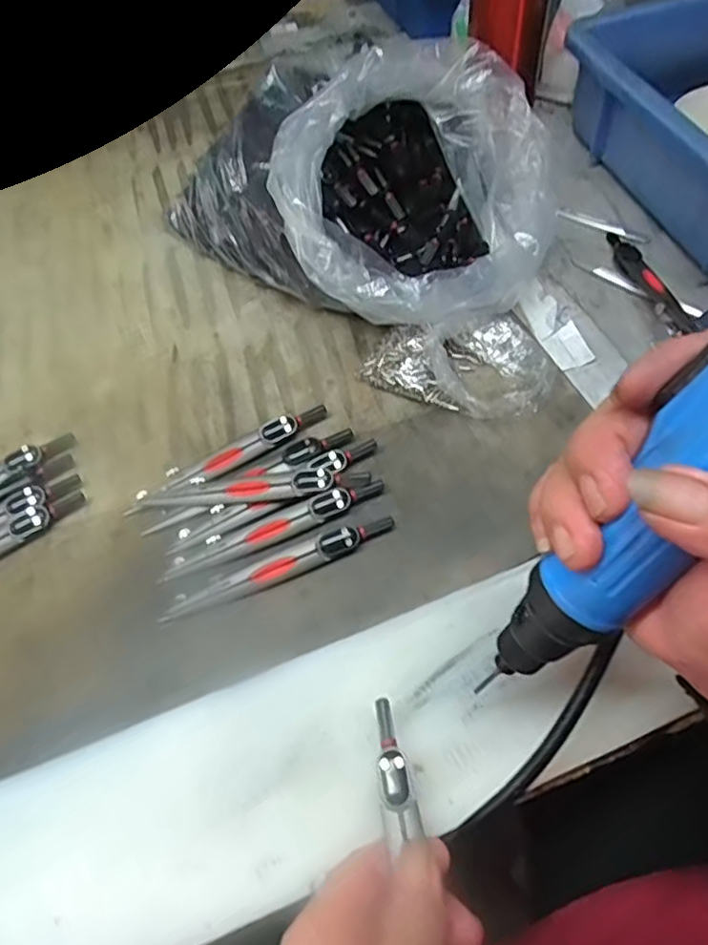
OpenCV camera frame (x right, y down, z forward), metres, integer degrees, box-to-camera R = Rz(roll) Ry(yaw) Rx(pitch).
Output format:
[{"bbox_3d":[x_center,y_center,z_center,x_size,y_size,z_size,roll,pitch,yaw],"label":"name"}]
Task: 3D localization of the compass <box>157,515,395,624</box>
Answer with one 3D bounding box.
[{"bbox_3d":[-0.039,0.051,0.342,0.130,0.012,0.015,-24,60,-10],"label":"compass"}]

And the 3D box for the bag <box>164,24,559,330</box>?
[{"bbox_3d":[0.008,-0.204,0.438,0.249,0.116,0.191,37,68,23],"label":"bag"}]

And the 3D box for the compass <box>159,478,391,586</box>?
[{"bbox_3d":[-0.044,0.031,0.353,0.130,0.014,0.014,-22,60,-9],"label":"compass"}]

